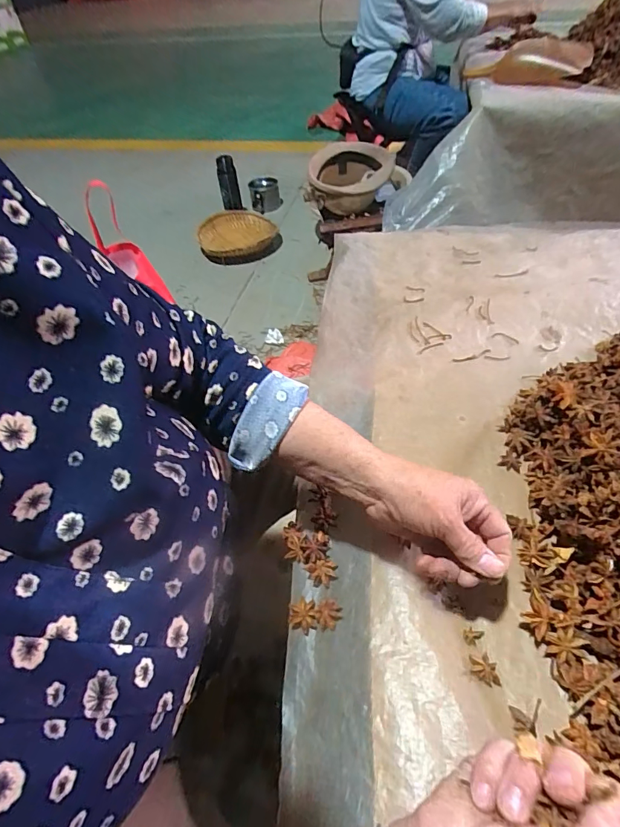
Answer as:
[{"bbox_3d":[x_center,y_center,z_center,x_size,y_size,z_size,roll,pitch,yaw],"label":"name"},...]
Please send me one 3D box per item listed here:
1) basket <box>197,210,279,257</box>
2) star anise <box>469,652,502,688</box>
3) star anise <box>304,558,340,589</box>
[{"bbox_3d":[-0.294,-0.721,1.696,0.302,0.070,0.269,-28,53,-18],"label":"basket"},{"bbox_3d":[0.136,0.200,0.334,0.022,0.011,0.022,-4,49,-1],"label":"star anise"},{"bbox_3d":[0.012,0.153,0.413,0.028,0.014,0.027,-28,86,-12],"label":"star anise"}]

